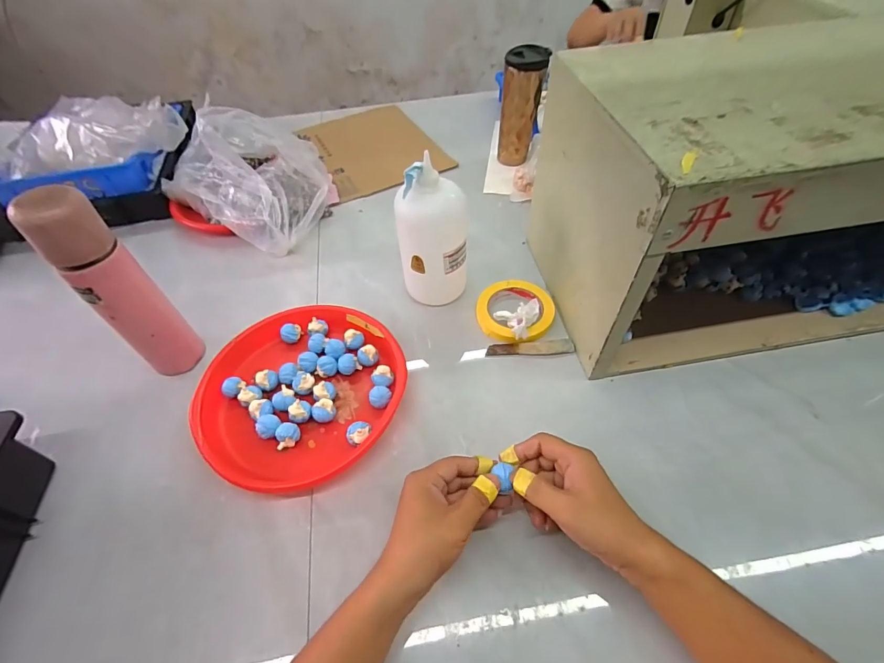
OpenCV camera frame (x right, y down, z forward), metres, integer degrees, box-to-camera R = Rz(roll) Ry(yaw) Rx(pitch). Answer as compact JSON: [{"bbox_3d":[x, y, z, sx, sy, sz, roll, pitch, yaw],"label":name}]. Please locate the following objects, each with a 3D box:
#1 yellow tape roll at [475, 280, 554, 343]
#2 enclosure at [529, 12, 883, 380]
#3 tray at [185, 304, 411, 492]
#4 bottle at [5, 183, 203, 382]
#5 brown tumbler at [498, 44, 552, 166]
[{"bbox_3d":[0.105,-0.029,0.602,0.108,0.019,0.108,-2,53,3],"label":"yellow tape roll"},{"bbox_3d":[0.443,-0.174,0.521,0.577,0.281,0.277,-9,53,-2],"label":"enclosure"},{"bbox_3d":[-0.178,0.072,0.532,0.241,0.037,0.246,-2,53,3],"label":"tray"},{"bbox_3d":[-0.370,-0.043,0.485,0.051,0.251,0.066,31,61,24],"label":"bottle"},{"bbox_3d":[0.150,-0.419,0.793,0.074,0.195,0.065,5,54,8],"label":"brown tumbler"}]

